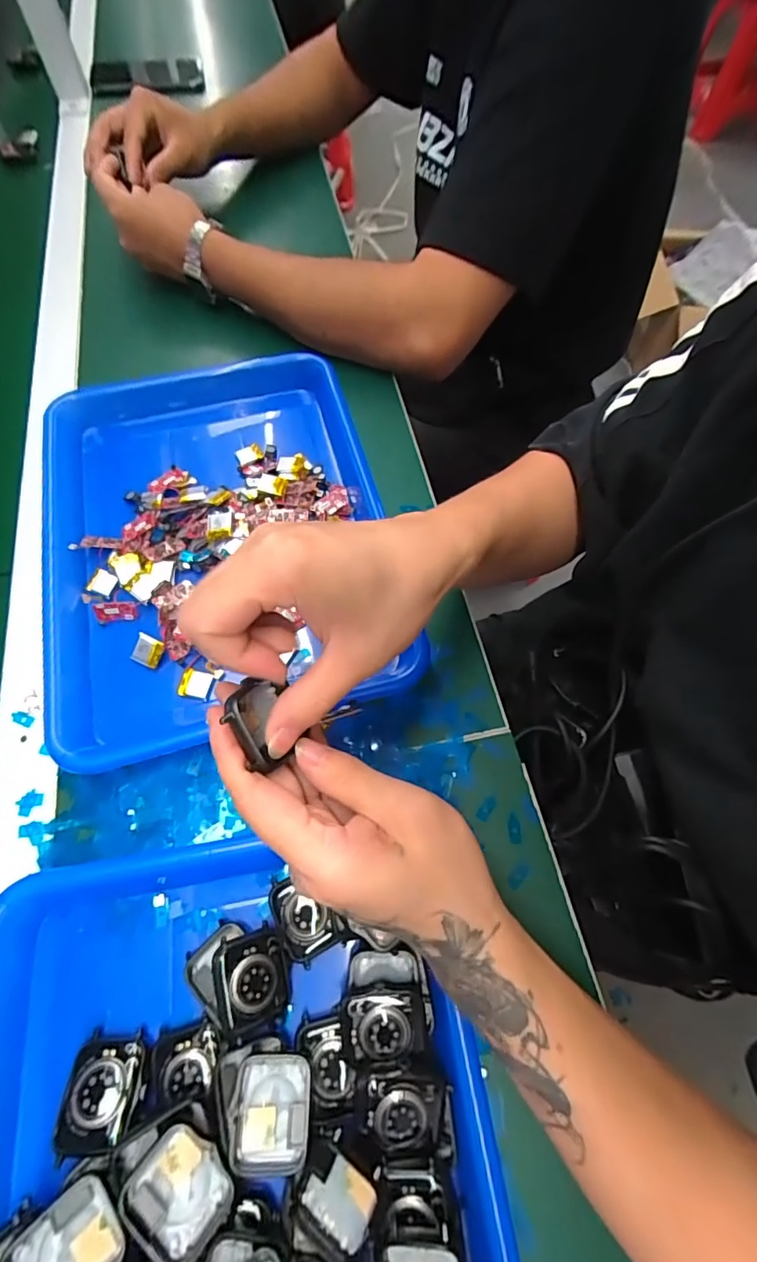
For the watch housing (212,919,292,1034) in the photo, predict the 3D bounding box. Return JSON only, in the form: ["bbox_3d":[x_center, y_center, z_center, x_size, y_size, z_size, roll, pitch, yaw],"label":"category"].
[{"bbox_3d":[-0.068,0.185,0.263,0.037,0.013,0.042,0,65,-32],"label":"watch housing"}]

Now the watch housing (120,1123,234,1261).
[{"bbox_3d":[-0.091,0.255,0.224,0.042,0.013,0.035,37,71,14],"label":"watch housing"}]

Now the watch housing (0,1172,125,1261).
[{"bbox_3d":[-0.132,0.265,0.210,0.043,0.014,0.037,-40,73,-16],"label":"watch housing"}]

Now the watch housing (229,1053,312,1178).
[{"bbox_3d":[-0.052,0.235,0.241,0.036,0.008,0.042,1,53,0],"label":"watch housing"}]

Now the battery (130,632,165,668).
[{"bbox_3d":[-0.163,0.014,0.346,0.021,0.004,0.021,21,96,6],"label":"battery"}]

